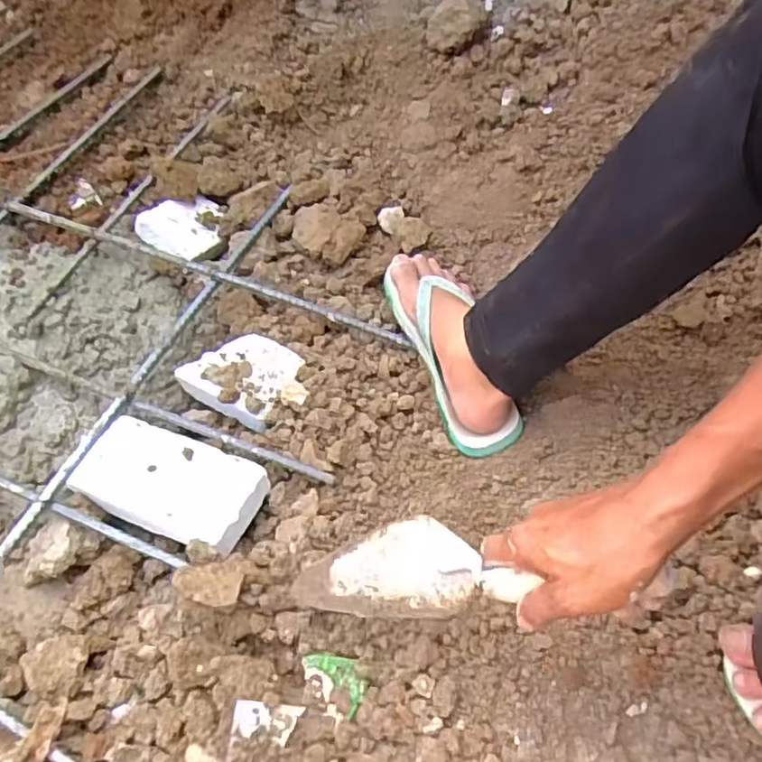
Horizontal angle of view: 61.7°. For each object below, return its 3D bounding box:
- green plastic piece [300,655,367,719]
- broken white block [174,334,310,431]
[{"bbox_3d":[-0.038,0.260,0.552,0.042,0.010,0.058,-28,63,-19],"label":"green plastic piece"},{"bbox_3d":[-0.153,-0.006,0.760,0.154,0.041,0.104,23,59,12],"label":"broken white block"}]

